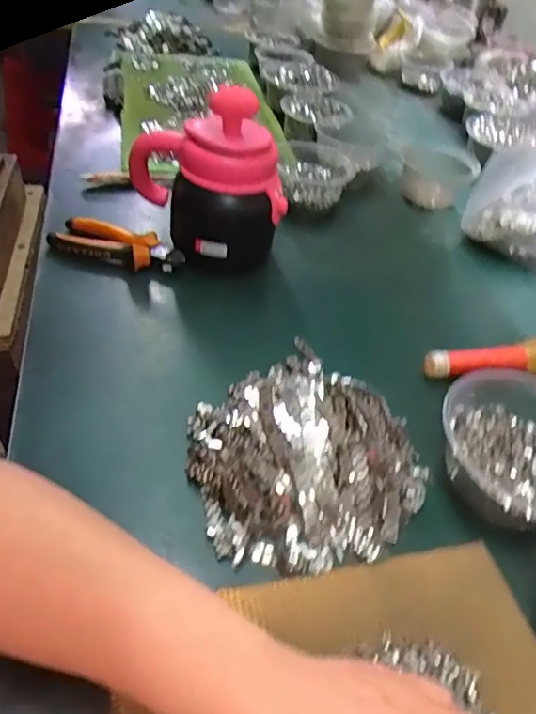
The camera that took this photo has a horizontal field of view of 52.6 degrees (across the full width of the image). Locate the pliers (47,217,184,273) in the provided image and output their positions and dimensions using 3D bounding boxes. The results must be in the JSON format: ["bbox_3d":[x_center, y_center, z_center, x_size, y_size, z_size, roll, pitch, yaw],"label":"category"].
[{"bbox_3d":[-0.165,-0.124,0.606,0.143,0.033,0.066,15,44,7],"label":"pliers"}]

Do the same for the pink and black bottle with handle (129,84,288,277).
[{"bbox_3d":[-0.063,-0.194,0.576,0.158,0.168,0.120,-2,44,-10],"label":"pink and black bottle with handle"}]

